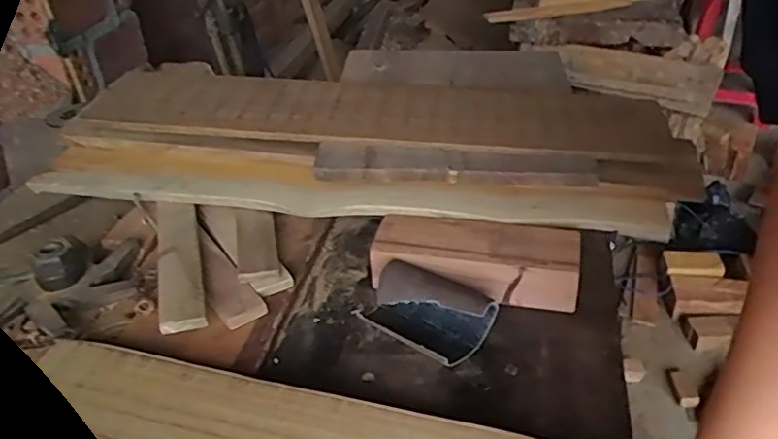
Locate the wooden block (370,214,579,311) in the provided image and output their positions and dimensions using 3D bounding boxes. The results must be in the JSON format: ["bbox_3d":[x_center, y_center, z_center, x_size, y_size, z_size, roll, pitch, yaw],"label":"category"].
[{"bbox_3d":[0.074,0.039,0.579,0.175,0.050,0.076,3,34,10],"label":"wooden block"}]

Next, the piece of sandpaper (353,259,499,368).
[{"bbox_3d":[0.026,0.073,0.526,0.111,0.052,0.072,14,37,24],"label":"piece of sandpaper"}]

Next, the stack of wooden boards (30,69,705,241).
[{"bbox_3d":[-0.026,-0.081,0.671,0.637,0.074,0.202,3,34,10],"label":"stack of wooden boards"}]

